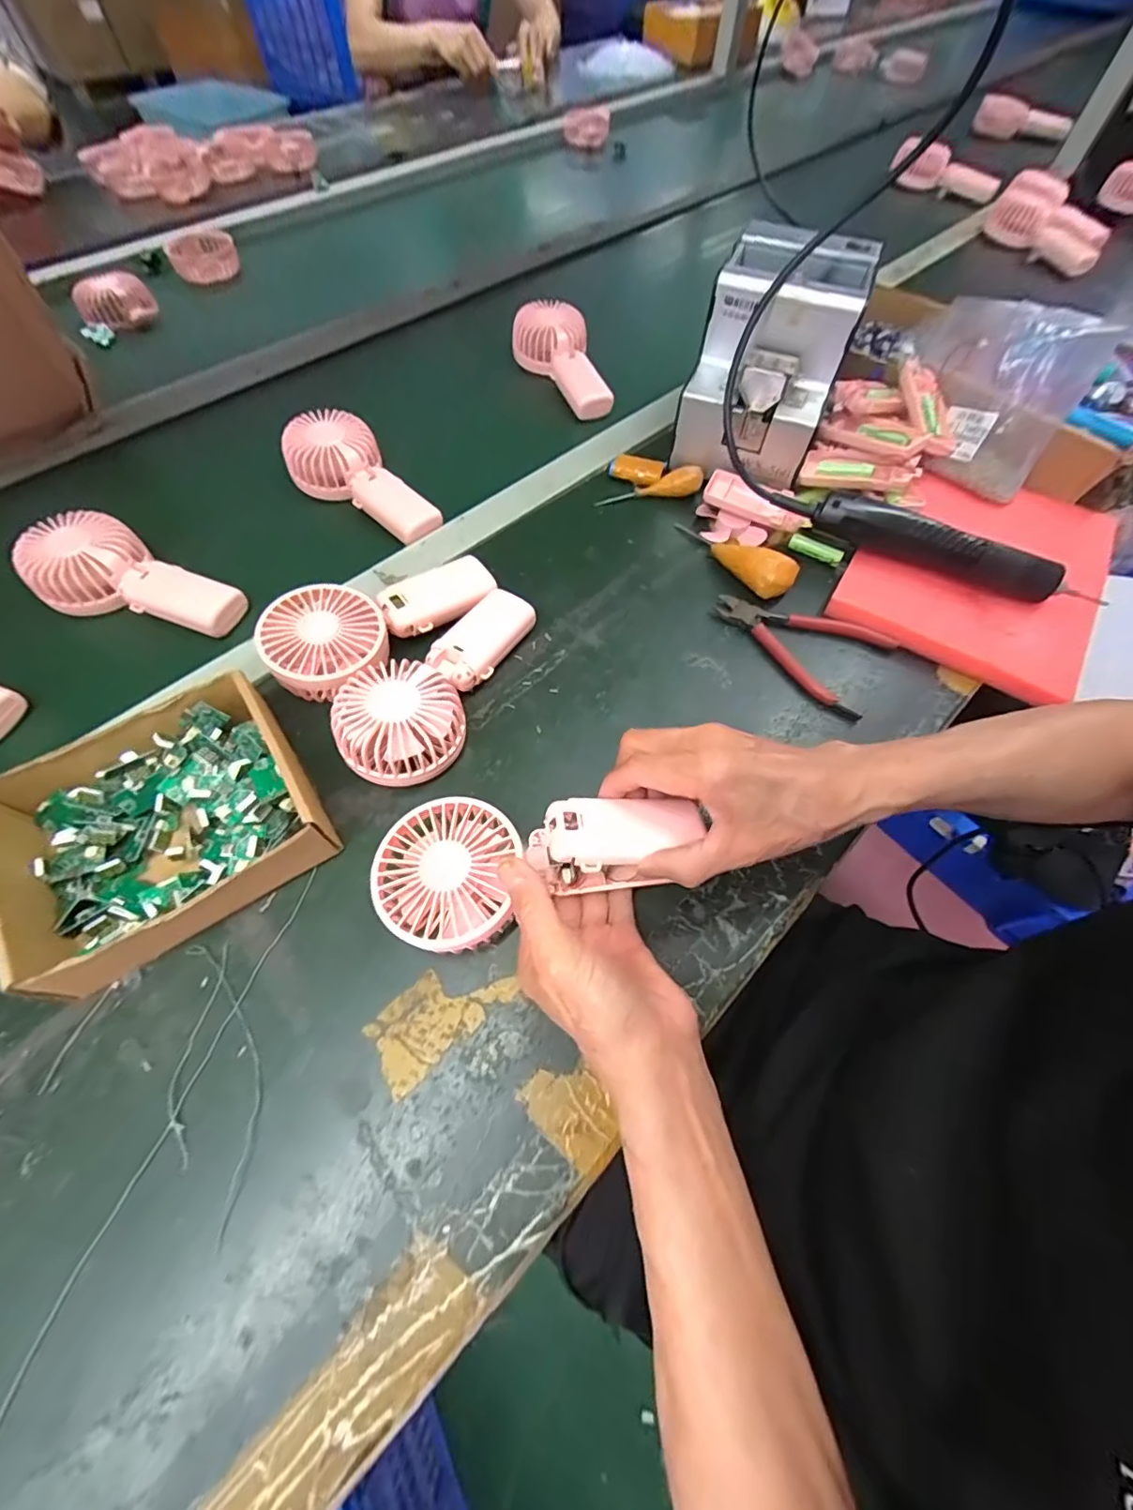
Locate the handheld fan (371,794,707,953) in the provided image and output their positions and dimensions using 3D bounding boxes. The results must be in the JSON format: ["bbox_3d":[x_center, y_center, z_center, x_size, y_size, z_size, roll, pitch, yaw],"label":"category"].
[{"bbox_3d":[-0.017,0.059,0.319,0.188,0.031,0.087,-11,64,-1],"label":"handheld fan"}]

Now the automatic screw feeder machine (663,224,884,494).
[{"bbox_3d":[0.189,-0.368,0.518,0.126,0.158,0.166,18,63,9],"label":"automatic screw feeder machine"}]

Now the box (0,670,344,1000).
[{"bbox_3d":[-0.252,0.044,0.340,0.165,0.049,0.140,-28,68,-16],"label":"box"}]

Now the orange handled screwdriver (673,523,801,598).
[{"bbox_3d":[0.153,-0.189,0.493,0.040,0.029,0.127,-36,57,-19],"label":"orange handled screwdriver"}]

